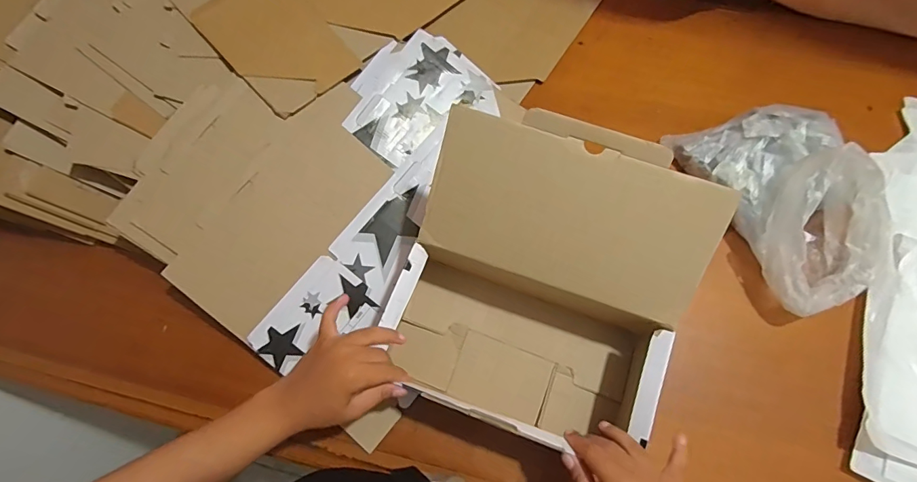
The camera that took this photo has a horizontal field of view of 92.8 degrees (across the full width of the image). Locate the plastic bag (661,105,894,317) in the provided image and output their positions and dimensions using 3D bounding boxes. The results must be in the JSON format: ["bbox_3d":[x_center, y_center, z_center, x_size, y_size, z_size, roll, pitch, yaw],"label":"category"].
[{"bbox_3d":[0.414,-0.066,0.527,0.181,0.121,0.267,-21,72,-5],"label":"plastic bag"}]

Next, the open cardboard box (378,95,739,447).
[{"bbox_3d":[0.085,0.048,0.457,0.274,0.199,0.282,20,73,8],"label":"open cardboard box"}]

